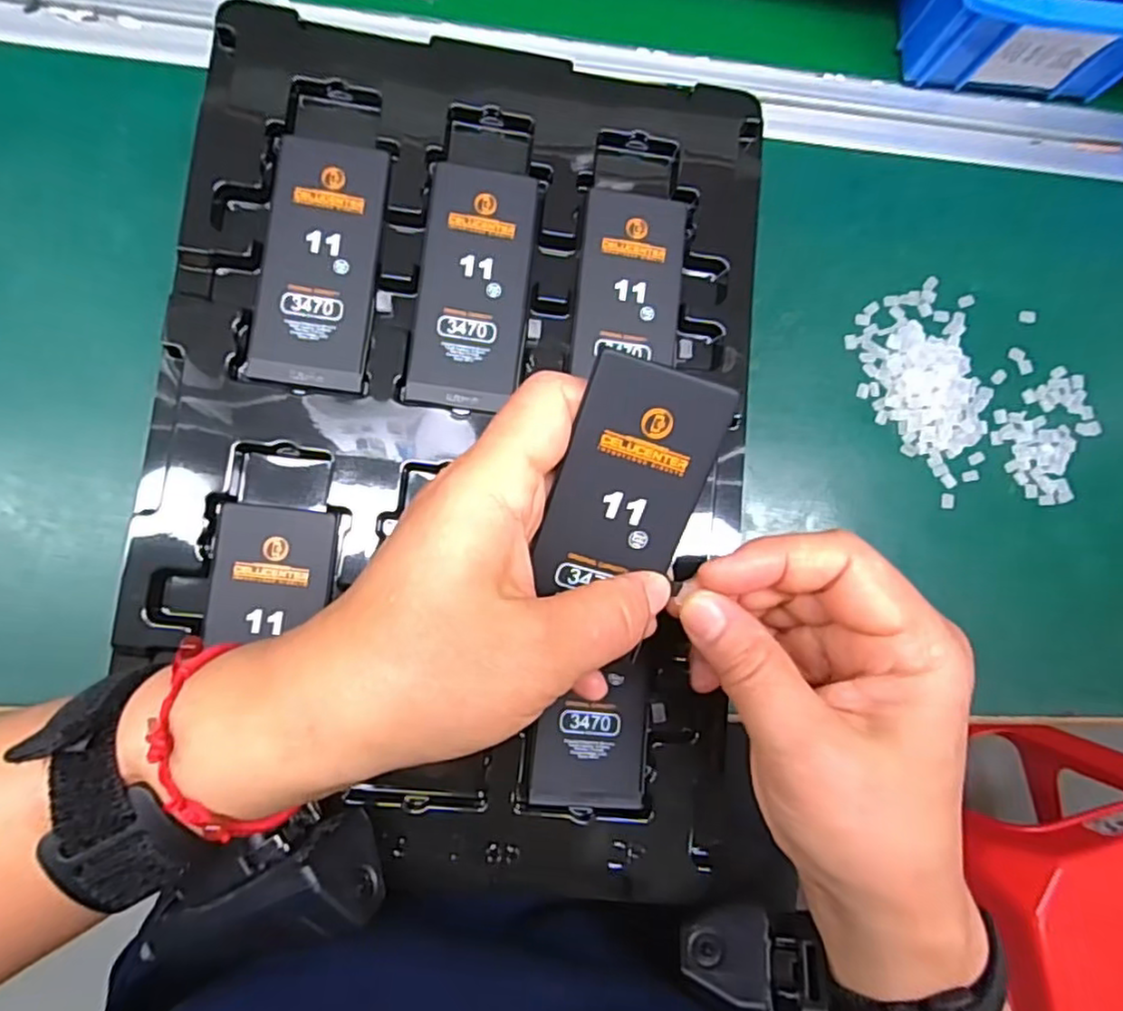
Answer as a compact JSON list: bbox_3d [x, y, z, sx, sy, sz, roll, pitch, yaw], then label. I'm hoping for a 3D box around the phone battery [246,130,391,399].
[{"bbox_3d":[-0.094,-0.095,0.268,0.043,0.004,0.099,6,83,-7],"label":"phone battery"}]

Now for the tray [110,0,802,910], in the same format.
[{"bbox_3d":[-0.036,-0.023,0.266,0.233,0.015,0.327,3,84,-8],"label":"tray"}]

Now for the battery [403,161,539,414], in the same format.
[{"bbox_3d":[-0.035,-0.088,0.275,0.043,0.004,0.099,7,83,-7],"label":"battery"}]

